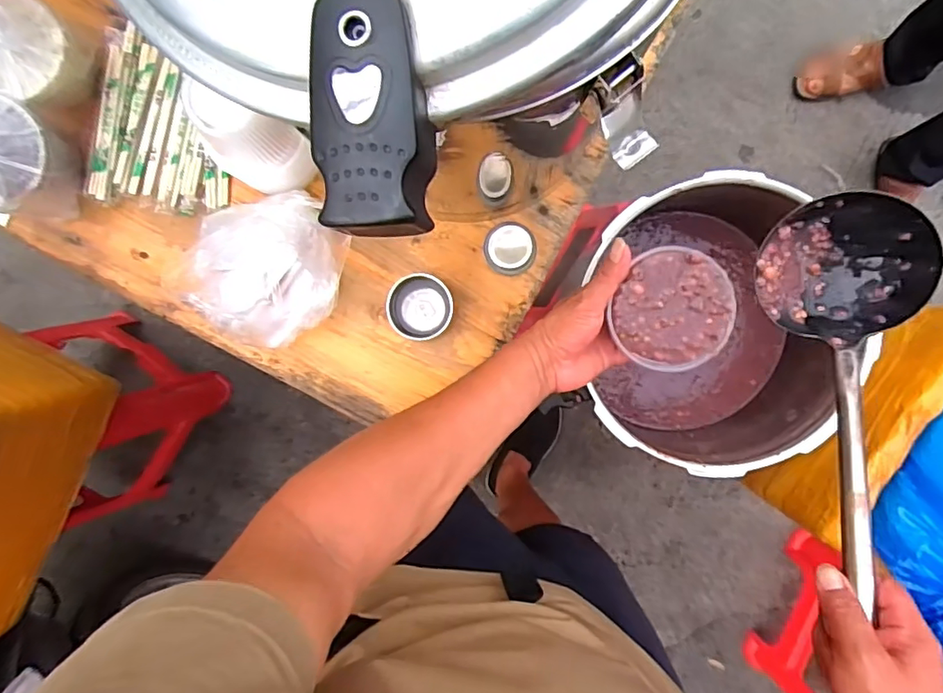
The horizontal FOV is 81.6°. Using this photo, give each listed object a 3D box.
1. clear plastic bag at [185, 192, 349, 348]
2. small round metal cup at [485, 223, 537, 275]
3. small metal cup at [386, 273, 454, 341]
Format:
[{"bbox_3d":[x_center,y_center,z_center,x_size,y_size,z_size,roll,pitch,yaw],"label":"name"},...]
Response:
[{"bbox_3d":[-0.219,-0.087,0.588,0.159,0.103,0.152,-42,91,6],"label":"clear plastic bag"},{"bbox_3d":[0.044,-0.110,0.609,0.057,0.041,0.058,0,95,3],"label":"small round metal cup"},{"bbox_3d":[-0.055,-0.044,0.609,0.070,0.045,0.072,-4,95,4],"label":"small metal cup"}]

